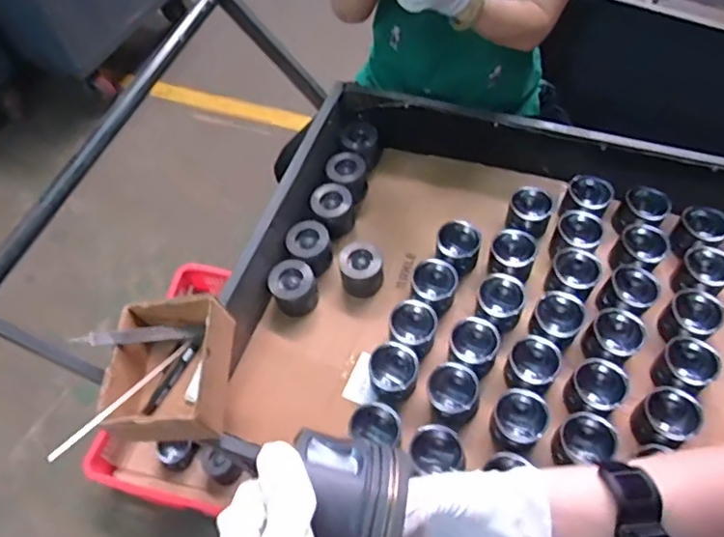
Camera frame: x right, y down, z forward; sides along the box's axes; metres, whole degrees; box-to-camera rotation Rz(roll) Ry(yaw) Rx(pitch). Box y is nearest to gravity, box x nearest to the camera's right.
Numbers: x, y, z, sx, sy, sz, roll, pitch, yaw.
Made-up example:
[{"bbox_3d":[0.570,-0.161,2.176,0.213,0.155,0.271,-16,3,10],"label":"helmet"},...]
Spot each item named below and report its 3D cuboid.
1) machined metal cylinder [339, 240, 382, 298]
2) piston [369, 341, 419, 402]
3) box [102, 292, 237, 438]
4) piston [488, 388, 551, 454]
[{"bbox_3d":[0.003,-0.003,1.092,0.078,0.088,0.090,-5,58,1],"label":"machined metal cylinder"},{"bbox_3d":[0.054,0.184,0.990,0.082,0.070,0.085,-2,59,3],"label":"piston"},{"bbox_3d":[-0.288,0.153,0.856,0.169,0.098,0.191,-5,58,1],"label":"box"},{"bbox_3d":[0.255,0.252,0.922,0.082,0.066,0.089,-2,59,3],"label":"piston"}]

